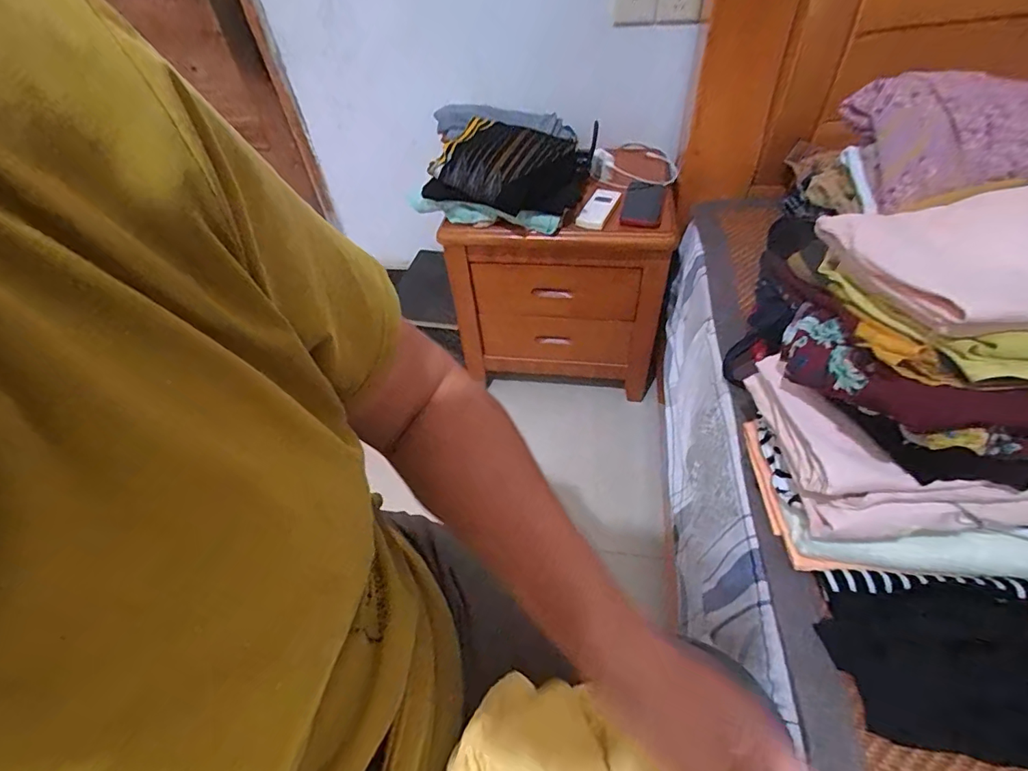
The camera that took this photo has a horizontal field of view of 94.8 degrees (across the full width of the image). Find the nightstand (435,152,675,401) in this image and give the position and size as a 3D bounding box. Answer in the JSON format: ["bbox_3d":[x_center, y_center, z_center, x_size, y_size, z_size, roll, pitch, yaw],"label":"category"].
[{"bbox_3d":[0.118,-0.283,1.200,0.495,0.467,0.341,7,50,11],"label":"nightstand"}]

